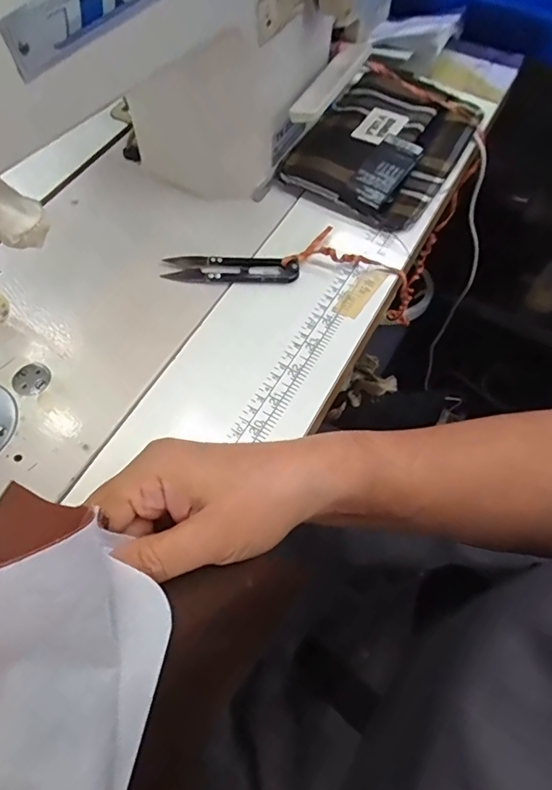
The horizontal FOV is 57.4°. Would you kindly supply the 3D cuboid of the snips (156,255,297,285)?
[{"bbox_3d":[-0.034,-0.096,0.383,0.100,0.009,0.023,5,61,2],"label":"snips"}]

